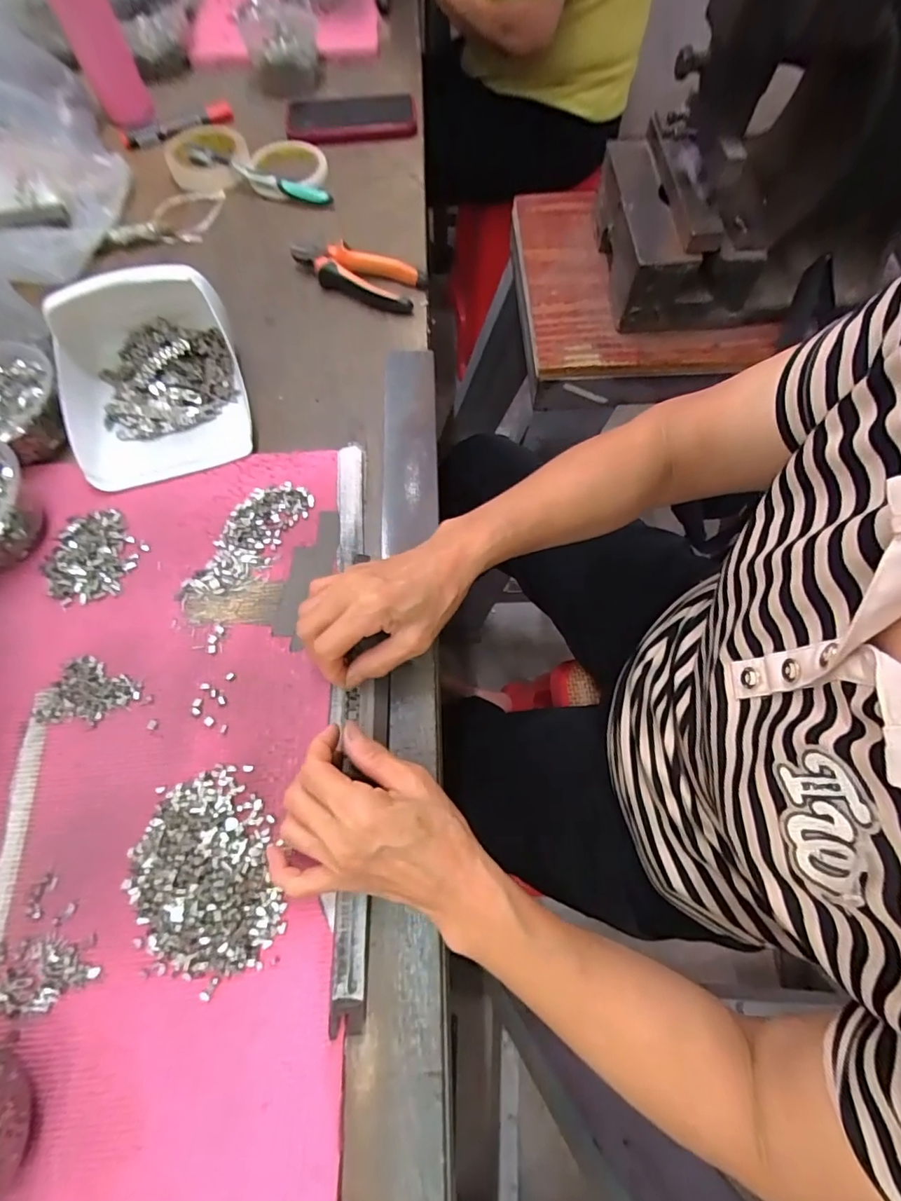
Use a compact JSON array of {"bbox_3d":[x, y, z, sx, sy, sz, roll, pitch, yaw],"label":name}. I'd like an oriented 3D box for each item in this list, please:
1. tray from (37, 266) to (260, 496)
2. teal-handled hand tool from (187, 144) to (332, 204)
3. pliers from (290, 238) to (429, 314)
[{"bbox_3d":[-0.272,-0.206,0.452,0.155,0.077,0.178,-14,69,-6],"label":"tray"},{"bbox_3d":[-0.233,-0.513,0.619,0.181,0.035,0.016,16,69,5],"label":"teal-handled hand tool"},{"bbox_3d":[-0.103,-0.351,0.545,0.151,0.026,0.049,23,70,8],"label":"pliers"}]

